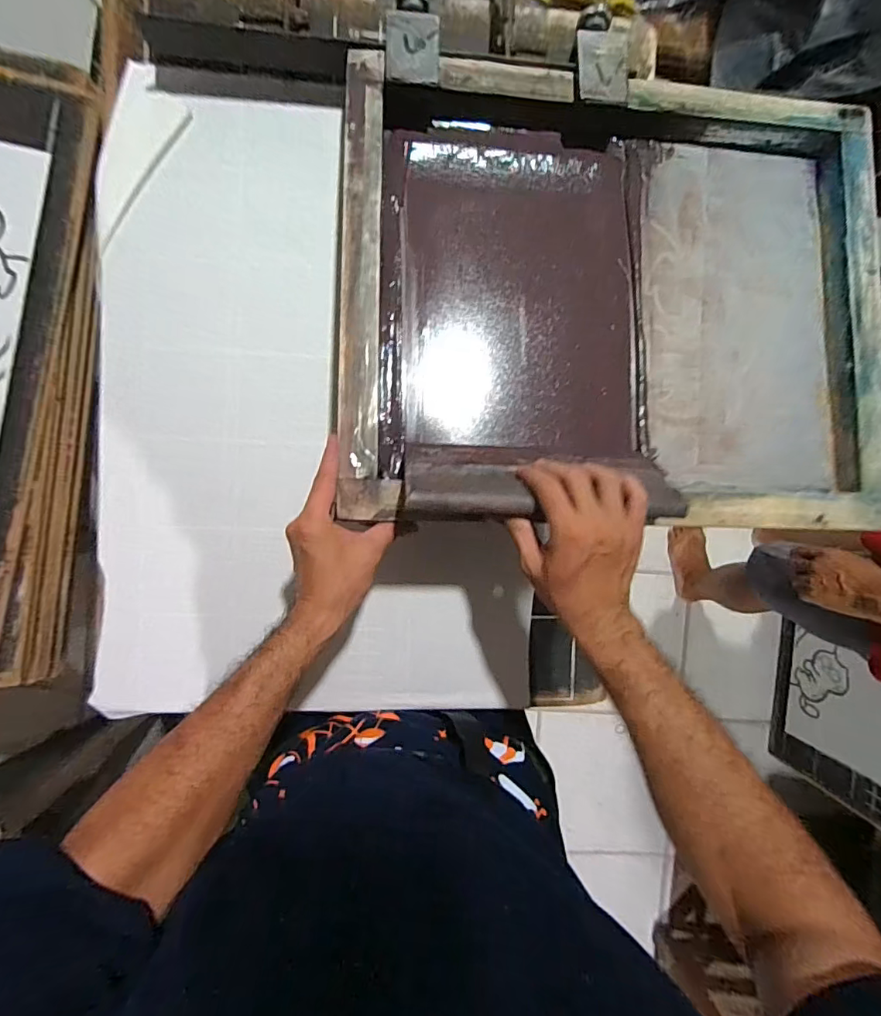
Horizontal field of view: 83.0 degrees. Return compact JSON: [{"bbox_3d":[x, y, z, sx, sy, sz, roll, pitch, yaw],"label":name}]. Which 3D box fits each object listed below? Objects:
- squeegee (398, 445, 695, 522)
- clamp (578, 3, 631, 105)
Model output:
[{"bbox_3d":[0.091,-0.024,0.459,0.245,0.092,0.030,1,130,-7],"label":"squeegee"},{"bbox_3d":[0.166,-0.463,0.511,0.053,0.024,0.107,2,91,-4],"label":"clamp"}]

